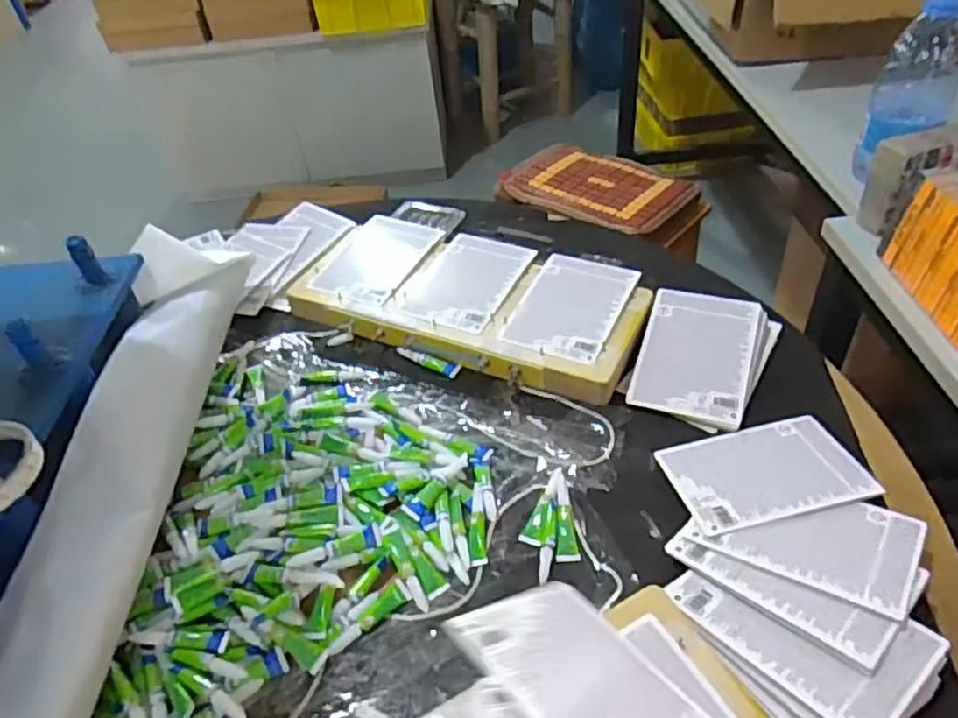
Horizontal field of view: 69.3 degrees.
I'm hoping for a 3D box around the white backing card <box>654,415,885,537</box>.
[{"bbox_3d":[0.269,0.105,0.653,0.170,0.006,0.113,-12,35,-6],"label":"white backing card"}]

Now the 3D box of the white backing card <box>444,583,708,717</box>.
[{"bbox_3d":[0.073,0.203,0.432,0.115,0.009,0.165,-1,26,-41],"label":"white backing card"}]

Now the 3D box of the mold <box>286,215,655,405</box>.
[{"bbox_3d":[-0.009,-0.078,0.864,0.427,0.048,0.217,16,47,23],"label":"mold"}]

